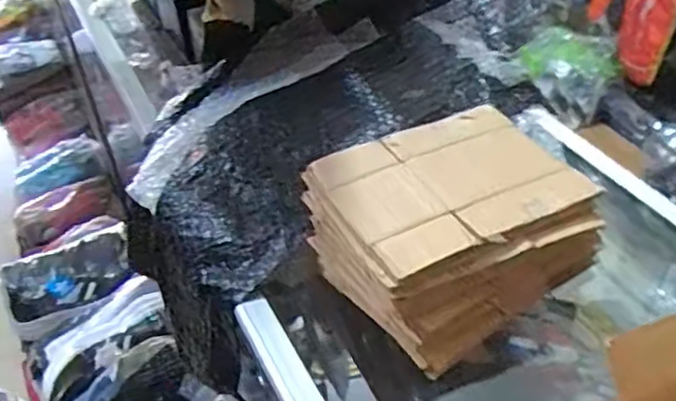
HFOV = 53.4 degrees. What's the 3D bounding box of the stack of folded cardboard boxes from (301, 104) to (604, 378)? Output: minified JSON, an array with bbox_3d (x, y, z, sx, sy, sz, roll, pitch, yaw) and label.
[{"bbox_3d":[0.097,0.018,0.597,0.209,0.082,0.181,-24,45,-22],"label":"stack of folded cardboard boxes"}]

